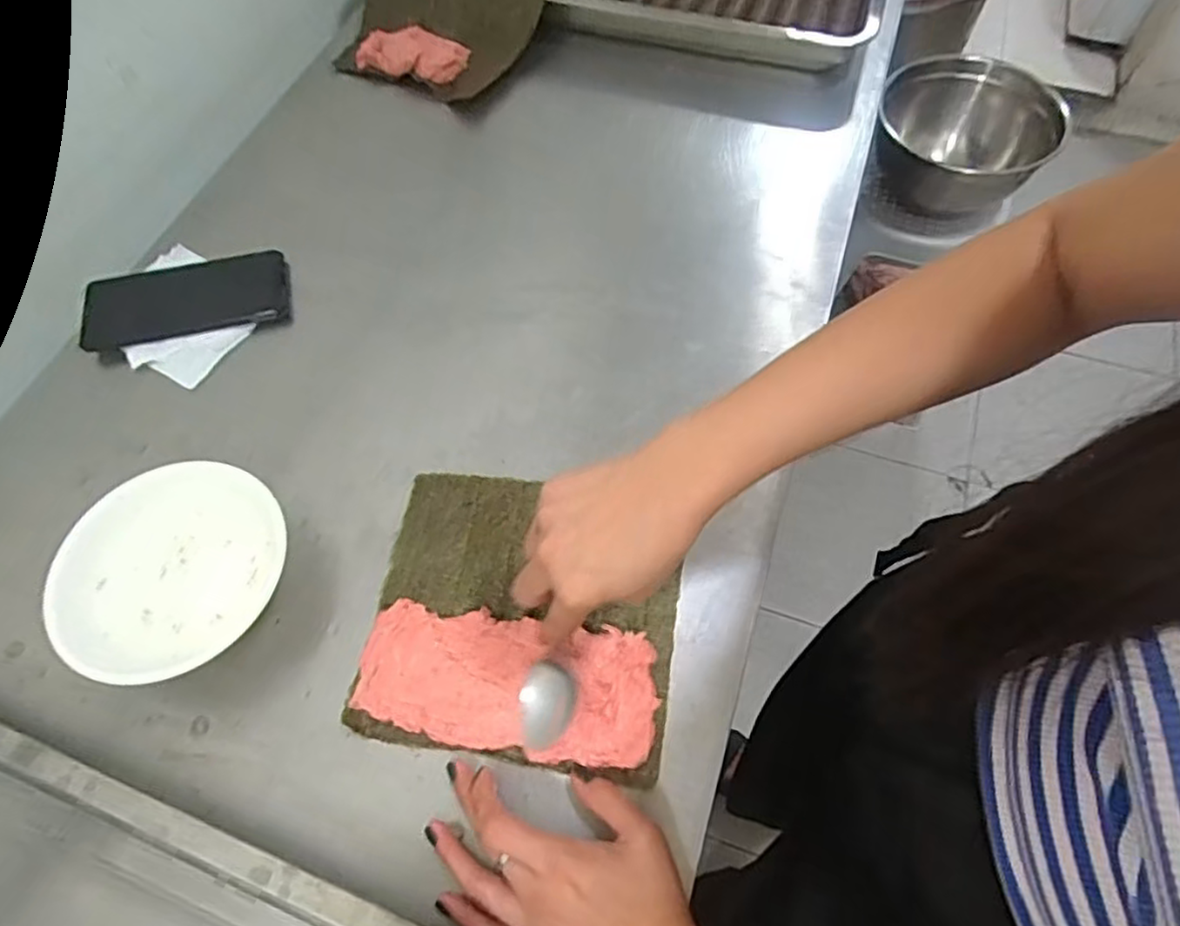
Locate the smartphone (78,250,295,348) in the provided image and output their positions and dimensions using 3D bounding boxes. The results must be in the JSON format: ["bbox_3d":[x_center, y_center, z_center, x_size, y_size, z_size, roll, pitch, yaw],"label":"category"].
[{"bbox_3d":[-0.352,-0.145,0.591,0.165,0.011,0.075,-11,72,-11],"label":"smartphone"}]

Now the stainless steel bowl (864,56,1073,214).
[{"bbox_3d":[0.594,-0.521,1.090,0.262,0.128,0.247,0,63,1],"label":"stainless steel bowl"}]

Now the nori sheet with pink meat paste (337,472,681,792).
[{"bbox_3d":[-0.043,0.099,0.447,0.198,0.015,0.181,8,63,5],"label":"nori sheet with pink meat paste"}]

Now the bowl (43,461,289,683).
[{"bbox_3d":[-0.279,0.073,0.451,0.132,0.043,0.140,0,63,1],"label":"bowl"}]

